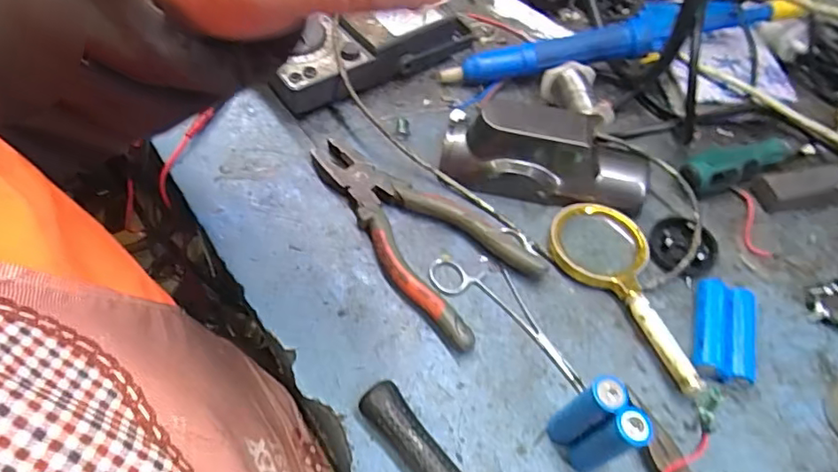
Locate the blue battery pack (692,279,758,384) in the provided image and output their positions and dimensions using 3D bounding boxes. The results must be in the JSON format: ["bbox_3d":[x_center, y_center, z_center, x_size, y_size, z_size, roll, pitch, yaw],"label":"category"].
[{"bbox_3d":[0.198,0.063,0.371,0.038,0.018,0.071,17,56,8],"label":"blue battery pack"}]

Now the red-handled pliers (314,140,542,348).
[{"bbox_3d":[-0.004,-0.012,0.412,0.090,0.017,0.189,-36,65,-25],"label":"red-handled pliers"}]

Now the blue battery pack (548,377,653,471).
[{"bbox_3d":[0.096,0.104,0.308,0.021,0.068,0.037,-27,61,-20],"label":"blue battery pack"}]

